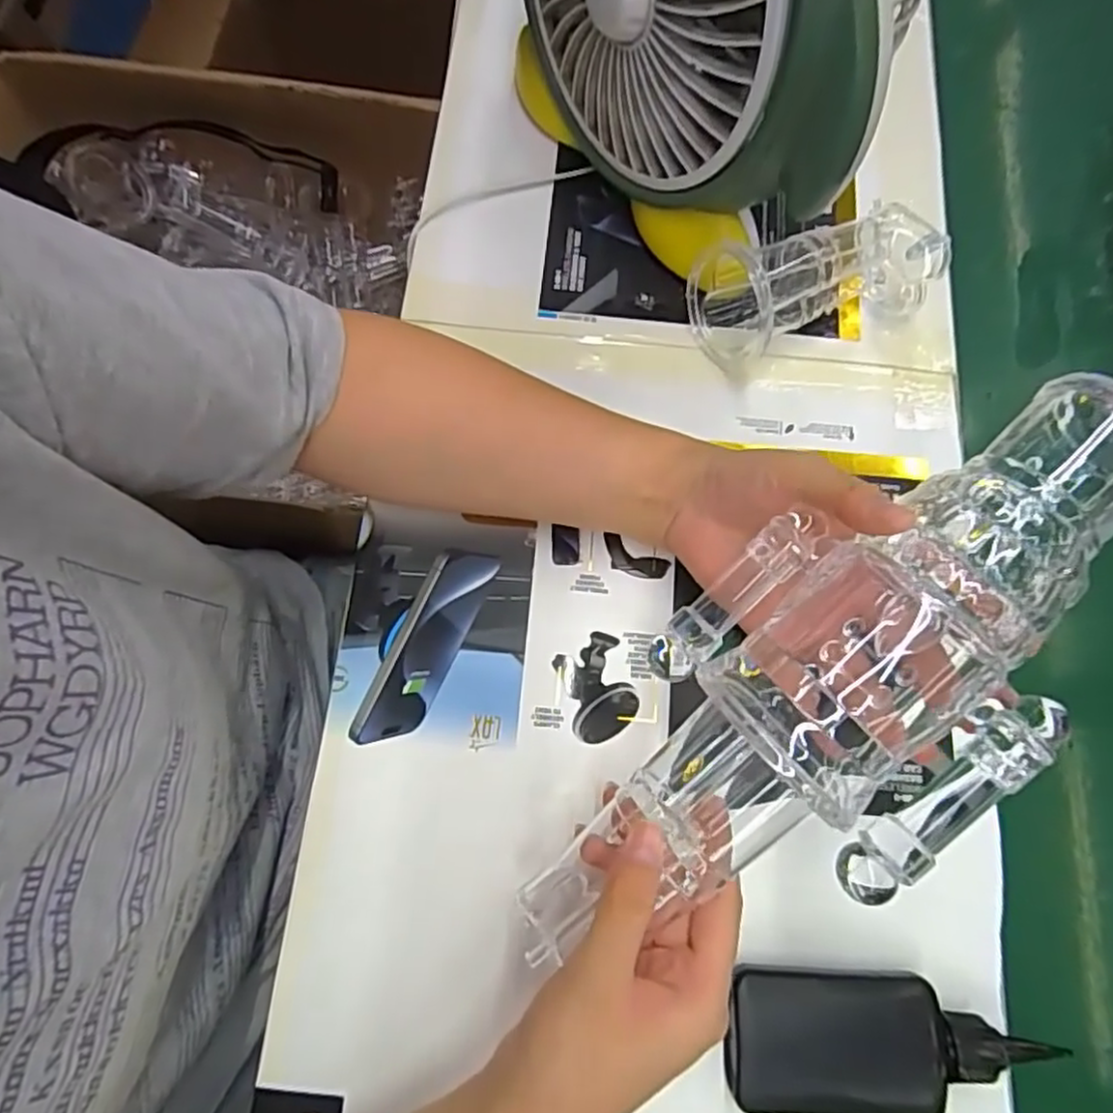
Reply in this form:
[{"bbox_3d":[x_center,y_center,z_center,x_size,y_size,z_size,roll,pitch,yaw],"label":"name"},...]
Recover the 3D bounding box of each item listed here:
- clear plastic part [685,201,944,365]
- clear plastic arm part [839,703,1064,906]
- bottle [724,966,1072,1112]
[{"bbox_3d":[0.147,-0.158,0.399,0.132,0.064,0.051,-16,75,-7],"label":"clear plastic part"},{"bbox_3d":[0.139,0.087,0.250,0.022,0.014,0.094,45,98,10],"label":"clear plastic arm part"},{"bbox_3d":[0.144,0.216,0.313,0.135,0.021,0.056,3,73,-1],"label":"bottle"}]

